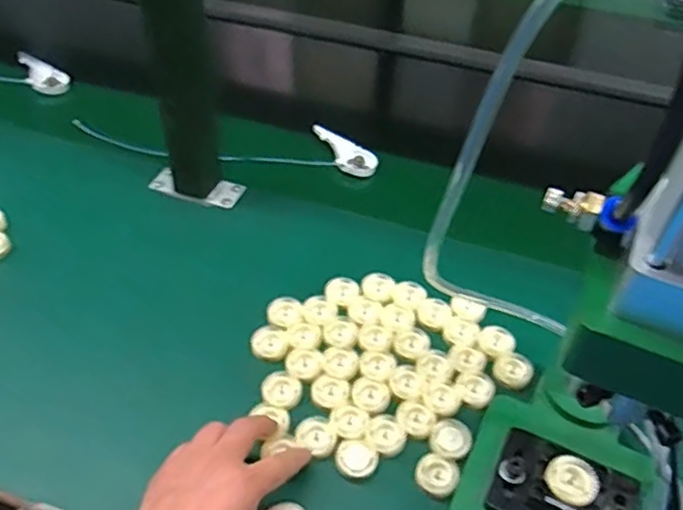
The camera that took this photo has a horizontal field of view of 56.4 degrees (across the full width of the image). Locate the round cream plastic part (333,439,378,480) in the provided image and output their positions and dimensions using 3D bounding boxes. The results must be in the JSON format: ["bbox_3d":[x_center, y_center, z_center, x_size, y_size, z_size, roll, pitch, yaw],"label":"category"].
[{"bbox_3d":[0.011,0.155,0.486,0.032,0.011,0.028,14,46,12],"label":"round cream plastic part"}]

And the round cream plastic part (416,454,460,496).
[{"bbox_3d":[0.072,0.166,0.481,0.031,0.012,0.025,17,47,15],"label":"round cream plastic part"}]

